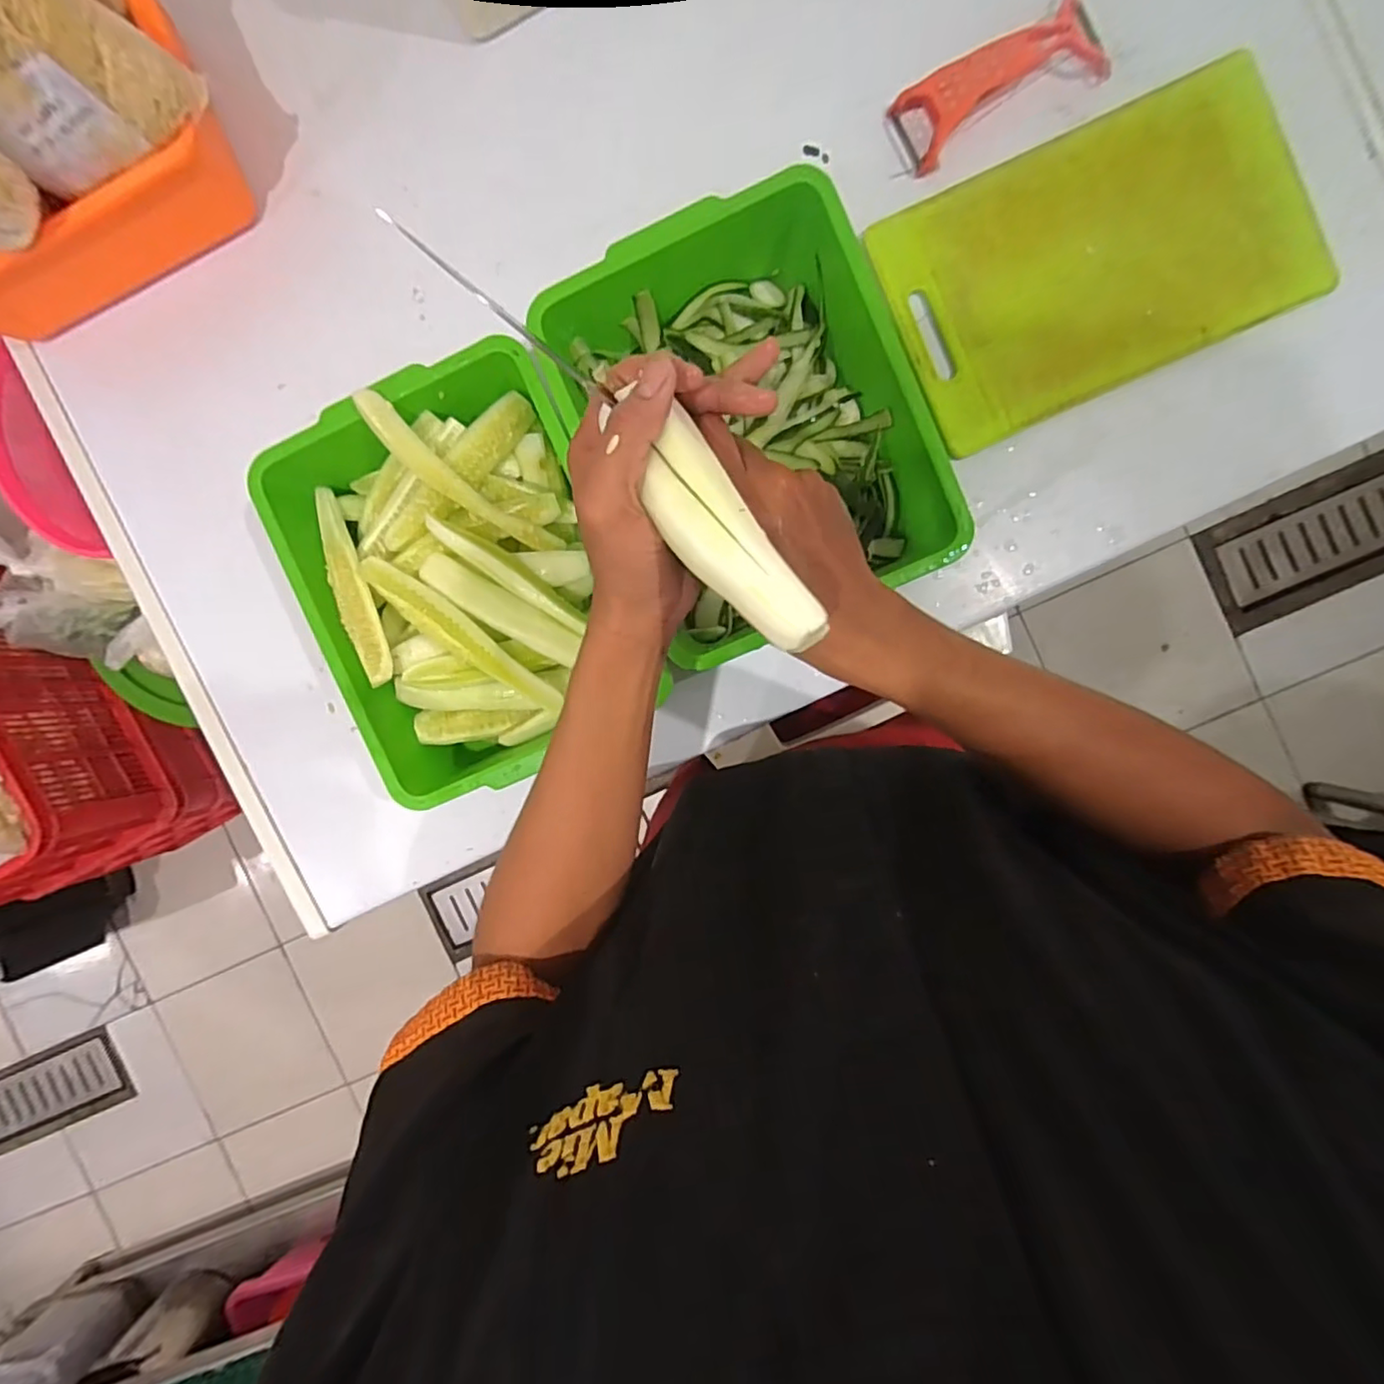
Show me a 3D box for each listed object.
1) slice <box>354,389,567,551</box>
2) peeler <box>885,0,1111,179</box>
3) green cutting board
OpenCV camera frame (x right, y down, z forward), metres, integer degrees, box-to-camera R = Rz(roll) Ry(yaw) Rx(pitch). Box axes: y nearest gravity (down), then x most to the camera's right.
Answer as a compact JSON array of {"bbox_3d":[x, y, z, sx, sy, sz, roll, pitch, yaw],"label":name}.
[{"bbox_3d":[-0.176,-0.158,0.466,0.170,0.011,0.028,36,95,-19],"label":"slice"},{"bbox_3d":[0.250,-0.494,0.492,0.174,0.047,0.068,-29,90,5],"label":"peeler"},{"bbox_3d":[0.333,-0.357,0.503,0.333,0.019,0.203,-24,90,2],"label":"green cutting board"}]

